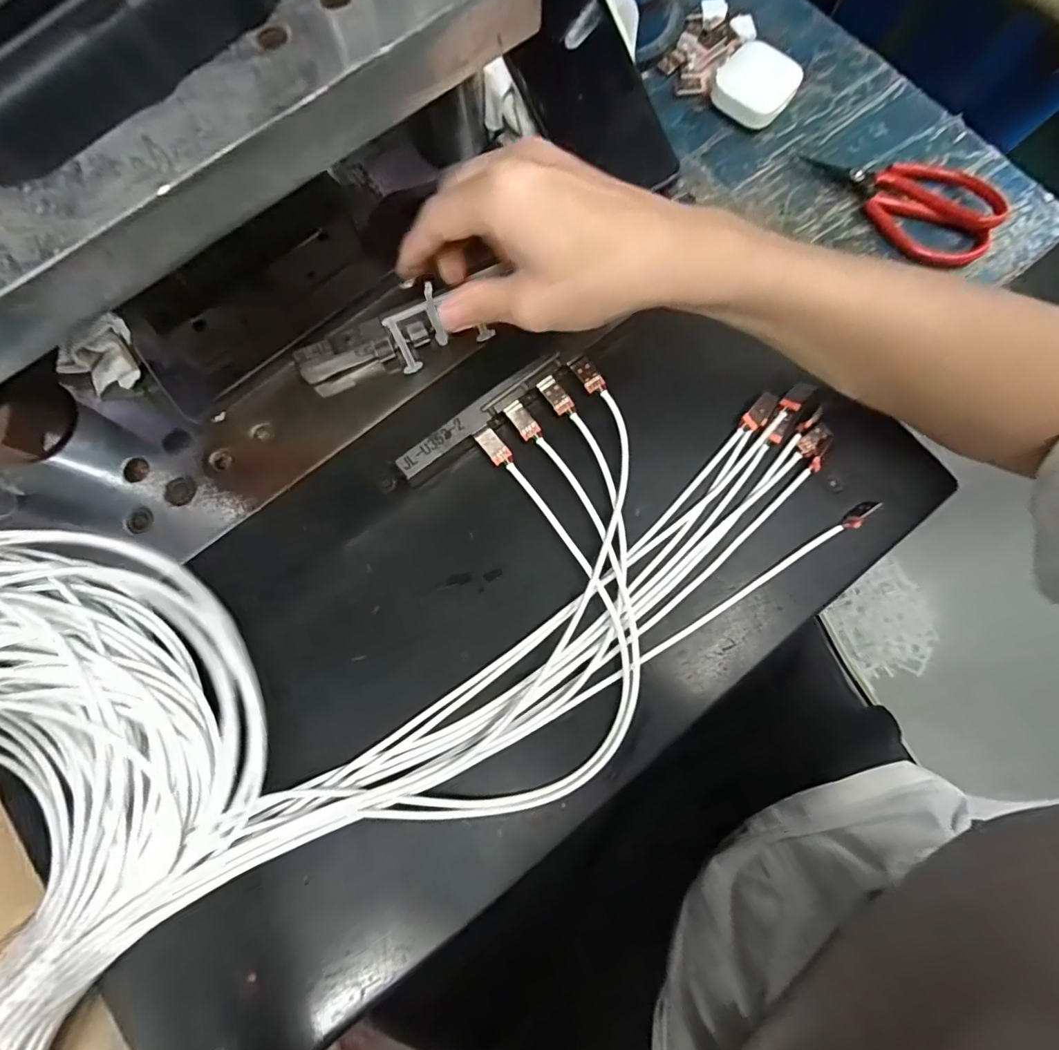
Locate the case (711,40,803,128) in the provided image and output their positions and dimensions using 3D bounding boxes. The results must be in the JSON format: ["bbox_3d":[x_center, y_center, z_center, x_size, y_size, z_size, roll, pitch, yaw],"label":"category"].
[{"bbox_3d":[0.154,-0.301,0.355,0.046,0.019,0.049,-43,80,-7],"label":"case"}]

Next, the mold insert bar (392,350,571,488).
[{"bbox_3d":[-0.027,-0.065,0.311,0.118,0.010,0.015,-37,80,-6],"label":"mold insert bar"}]

